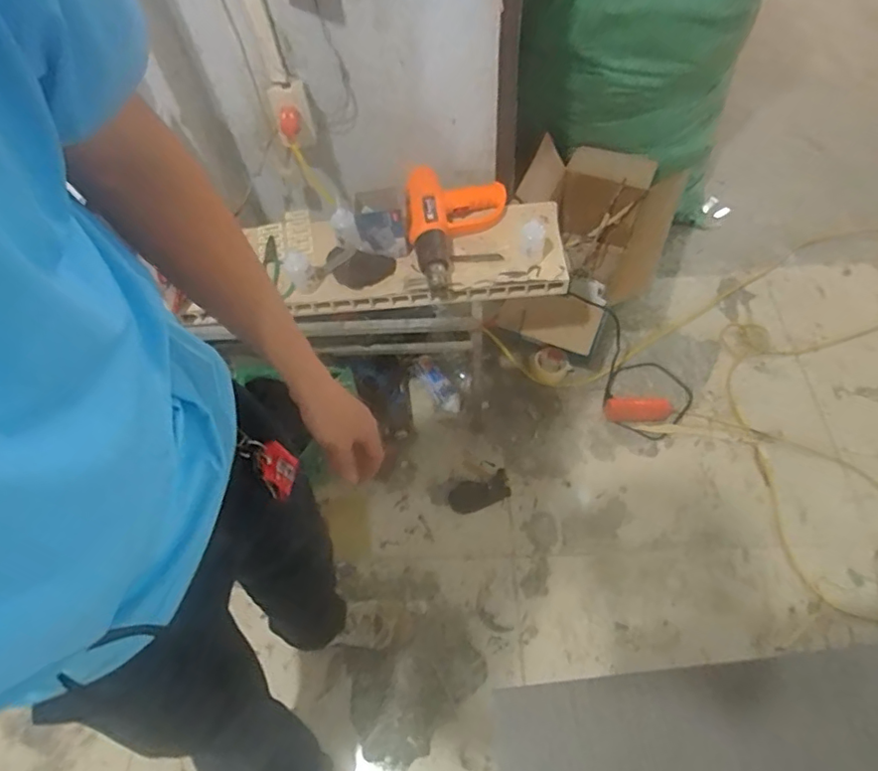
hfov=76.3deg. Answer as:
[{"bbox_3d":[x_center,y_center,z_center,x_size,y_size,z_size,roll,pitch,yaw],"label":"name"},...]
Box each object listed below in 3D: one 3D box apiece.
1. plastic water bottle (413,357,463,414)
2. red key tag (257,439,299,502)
[{"bbox_3d":[-0.003,-0.003,1.494,0.059,0.045,0.178,-33,63,-15],"label":"plastic water bottle"},{"bbox_3d":[-0.189,0.097,0.663,0.011,0.073,0.050,0,51,21],"label":"red key tag"}]

